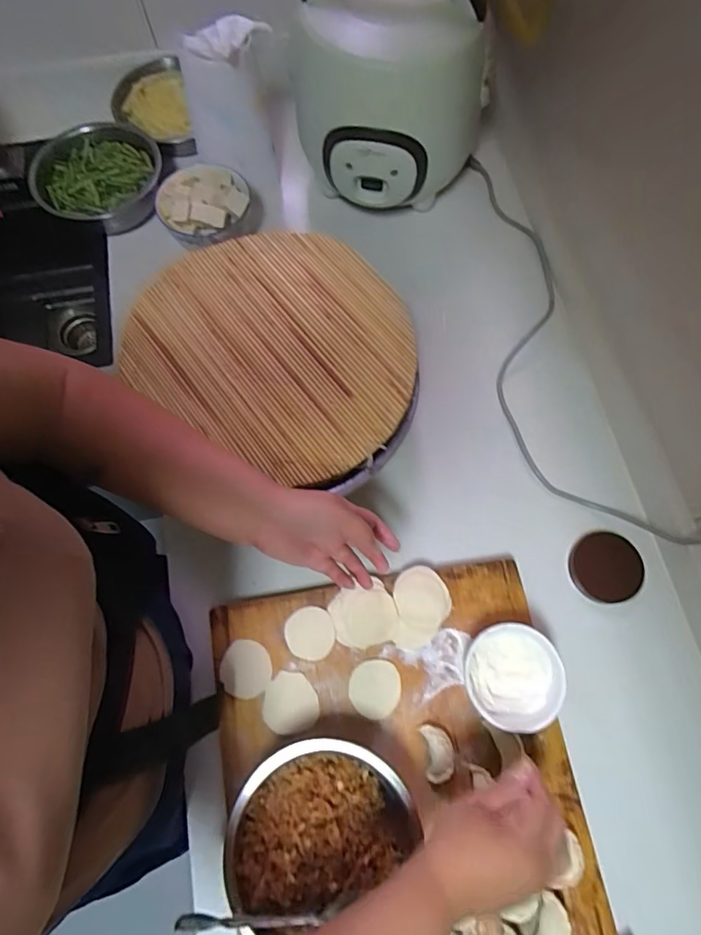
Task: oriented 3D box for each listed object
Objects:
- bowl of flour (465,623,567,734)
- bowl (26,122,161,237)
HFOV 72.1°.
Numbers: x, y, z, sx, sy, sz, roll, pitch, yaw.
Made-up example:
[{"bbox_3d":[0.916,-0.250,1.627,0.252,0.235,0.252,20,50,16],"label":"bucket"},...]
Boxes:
[{"bbox_3d":[0.162,0.213,0.499,0.092,0.058,0.094,0,72,0],"label":"bowl of flour"},{"bbox_3d":[-0.375,-0.424,0.717,0.179,0.053,0.171,0,72,0],"label":"bowl"}]

